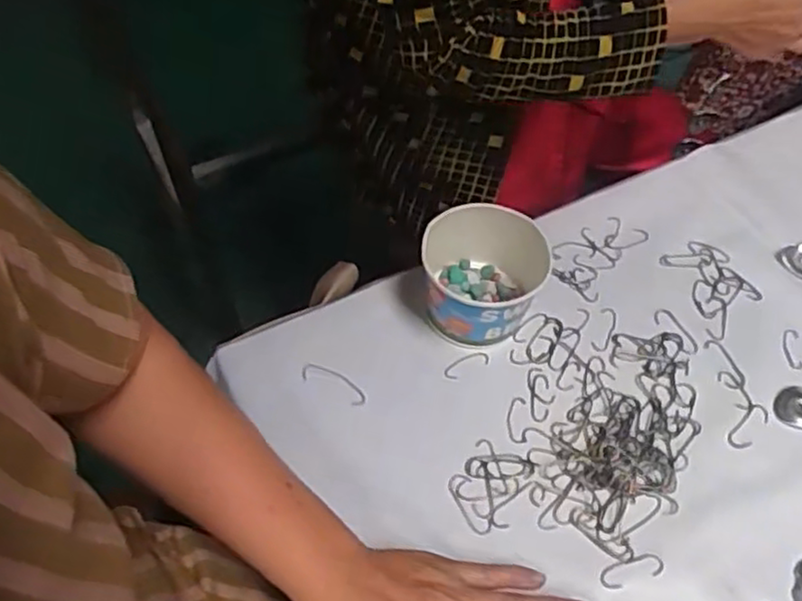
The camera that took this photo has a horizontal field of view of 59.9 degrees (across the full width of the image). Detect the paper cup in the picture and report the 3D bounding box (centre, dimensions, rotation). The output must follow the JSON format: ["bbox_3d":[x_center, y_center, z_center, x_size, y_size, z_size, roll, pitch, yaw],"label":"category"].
[{"bbox_3d":[0.060,-0.017,0.539,0.091,0.077,0.089,0,55,0],"label":"paper cup"}]

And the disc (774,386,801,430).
[{"bbox_3d":[0.301,0.081,0.523,0.036,0.004,0.035,0,55,0],"label":"disc"}]

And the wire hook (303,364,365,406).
[{"bbox_3d":[-0.050,0.063,0.530,0.053,0.004,0.017,24,59,16],"label":"wire hook"}]

